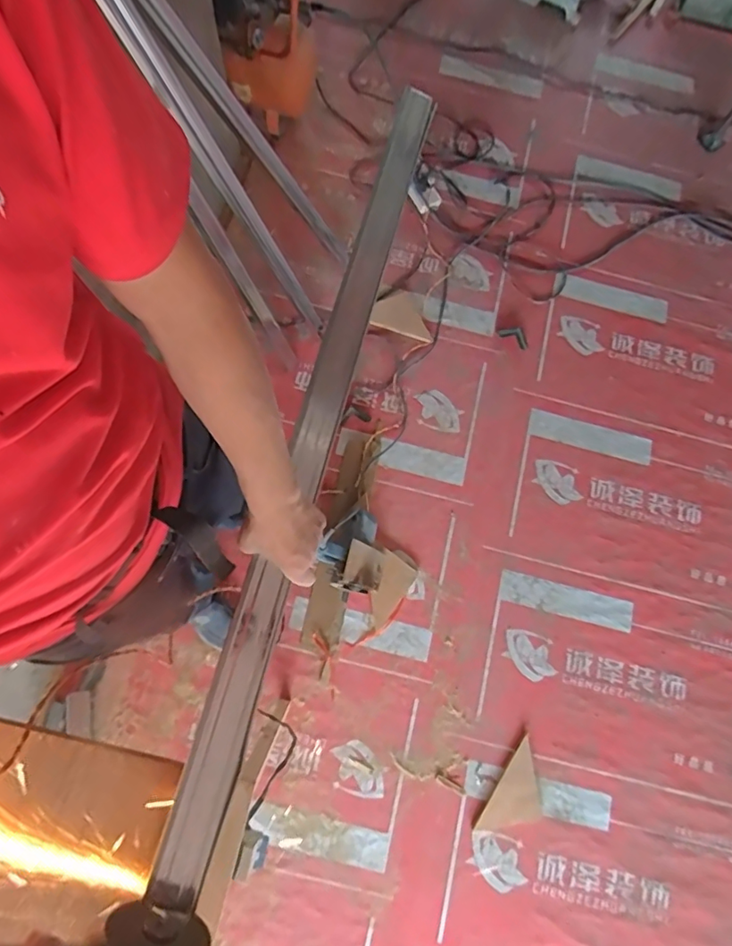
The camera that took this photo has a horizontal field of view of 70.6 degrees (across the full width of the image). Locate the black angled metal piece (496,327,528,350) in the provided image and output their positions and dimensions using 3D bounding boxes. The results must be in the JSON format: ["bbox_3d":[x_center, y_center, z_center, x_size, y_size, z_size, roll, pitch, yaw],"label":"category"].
[{"bbox_3d":[0.494,-0.455,1.716,0.107,0.016,0.062,37,80,6],"label":"black angled metal piece"}]

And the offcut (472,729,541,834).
[{"bbox_3d":[0.410,0.856,1.371,0.131,0.011,0.260,34,78,5],"label":"offcut"}]

